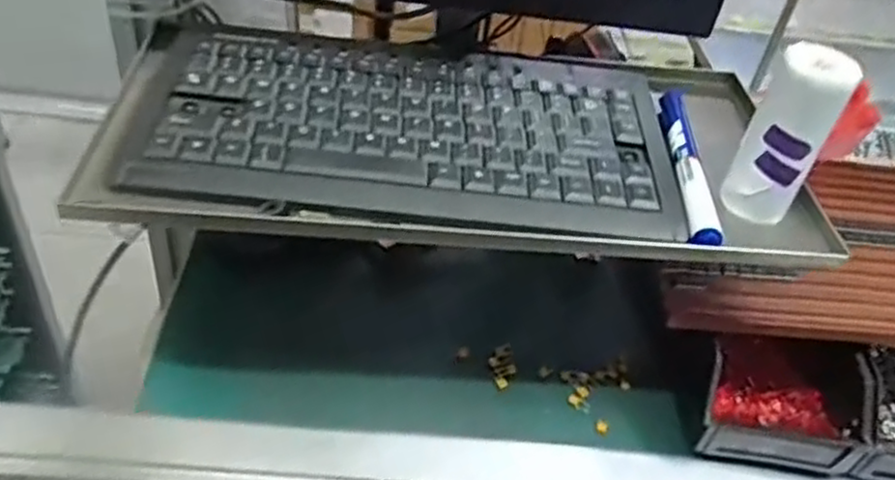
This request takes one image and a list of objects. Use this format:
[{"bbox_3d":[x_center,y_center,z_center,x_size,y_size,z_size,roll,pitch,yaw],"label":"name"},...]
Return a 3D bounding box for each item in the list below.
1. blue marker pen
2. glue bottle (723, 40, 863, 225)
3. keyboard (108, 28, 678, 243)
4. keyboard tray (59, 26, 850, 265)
[{"bbox_3d":[0.141,-0.047,0.439,0.016,0.014,0.146,8,40,-1],"label":"blue marker pen"},{"bbox_3d":[0.182,-0.053,0.400,0.040,0.096,0.029,27,43,20],"label":"glue bottle"},{"bbox_3d":[-0.020,-0.069,0.429,0.292,0.028,0.149,6,38,0],"label":"keyboard"},{"bbox_3d":[0.012,-0.059,0.438,0.397,0.050,0.177,2,38,-5],"label":"keyboard tray"}]

